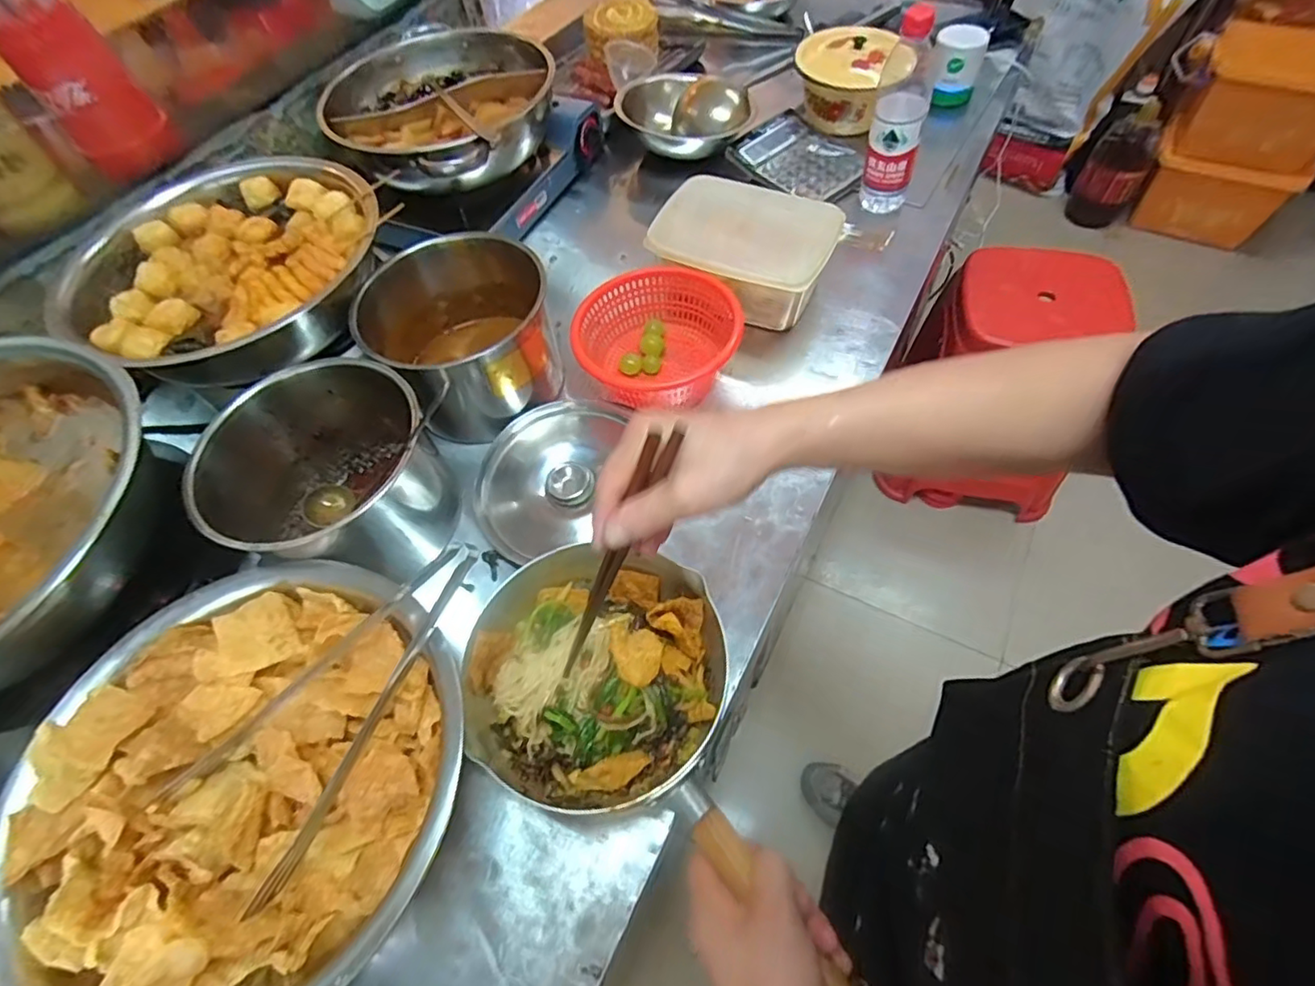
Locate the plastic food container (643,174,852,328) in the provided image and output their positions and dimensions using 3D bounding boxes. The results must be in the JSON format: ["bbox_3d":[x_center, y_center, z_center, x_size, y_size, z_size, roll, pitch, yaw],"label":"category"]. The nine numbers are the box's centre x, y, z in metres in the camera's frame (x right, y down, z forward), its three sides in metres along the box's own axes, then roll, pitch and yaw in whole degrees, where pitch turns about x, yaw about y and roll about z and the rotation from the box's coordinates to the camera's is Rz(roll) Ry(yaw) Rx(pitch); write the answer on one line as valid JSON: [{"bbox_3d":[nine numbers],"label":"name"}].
[{"bbox_3d":[0.105,-0.286,0.716,0.196,0.091,0.143,21,62,15],"label":"plastic food container"}]

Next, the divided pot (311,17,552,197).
[{"bbox_3d":[-0.282,-0.494,0.772,0.272,0.092,0.295,-2,59,3],"label":"divided pot"}]

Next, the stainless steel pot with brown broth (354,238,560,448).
[{"bbox_3d":[-0.210,-0.170,0.651,0.184,0.161,0.172,-2,59,3],"label":"stainless steel pot with brown broth"}]

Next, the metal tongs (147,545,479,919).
[{"bbox_3d":[-0.234,0.158,0.457,0.113,0.038,0.274,40,79,11],"label":"metal tongs"}]

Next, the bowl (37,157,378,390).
[{"bbox_3d":[-0.443,-0.230,0.642,0.287,0.095,0.306,28,64,19],"label":"bowl"}]

